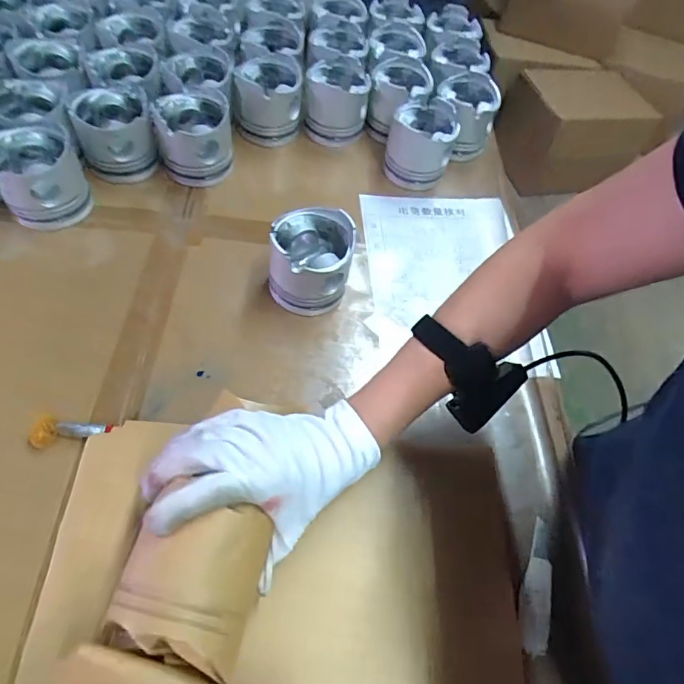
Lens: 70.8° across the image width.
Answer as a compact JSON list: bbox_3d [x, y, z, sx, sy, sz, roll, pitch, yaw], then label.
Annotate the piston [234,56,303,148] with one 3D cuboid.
[{"bbox_3d":[-0.109,-0.354,0.708,0.092,0.080,0.093,0,55,-9],"label":"piston"}]

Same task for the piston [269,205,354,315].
[{"bbox_3d":[-0.035,-0.088,0.551,0.087,0.091,0.090,9,57,-4],"label":"piston"}]

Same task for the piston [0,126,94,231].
[{"bbox_3d":[-0.360,-0.196,0.581,0.091,0.082,0.093,-20,61,-22],"label":"piston"}]

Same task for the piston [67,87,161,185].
[{"bbox_3d":[-0.299,-0.271,0.642,0.091,0.090,0.092,-14,59,-18],"label":"piston"}]

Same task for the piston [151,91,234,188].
[{"bbox_3d":[-0.197,-0.273,0.648,0.093,0.079,0.092,-8,57,-14],"label":"piston"}]

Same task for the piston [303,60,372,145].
[{"bbox_3d":[-0.009,-0.364,0.737,0.093,0.083,0.108,5,55,-6],"label":"piston"}]

